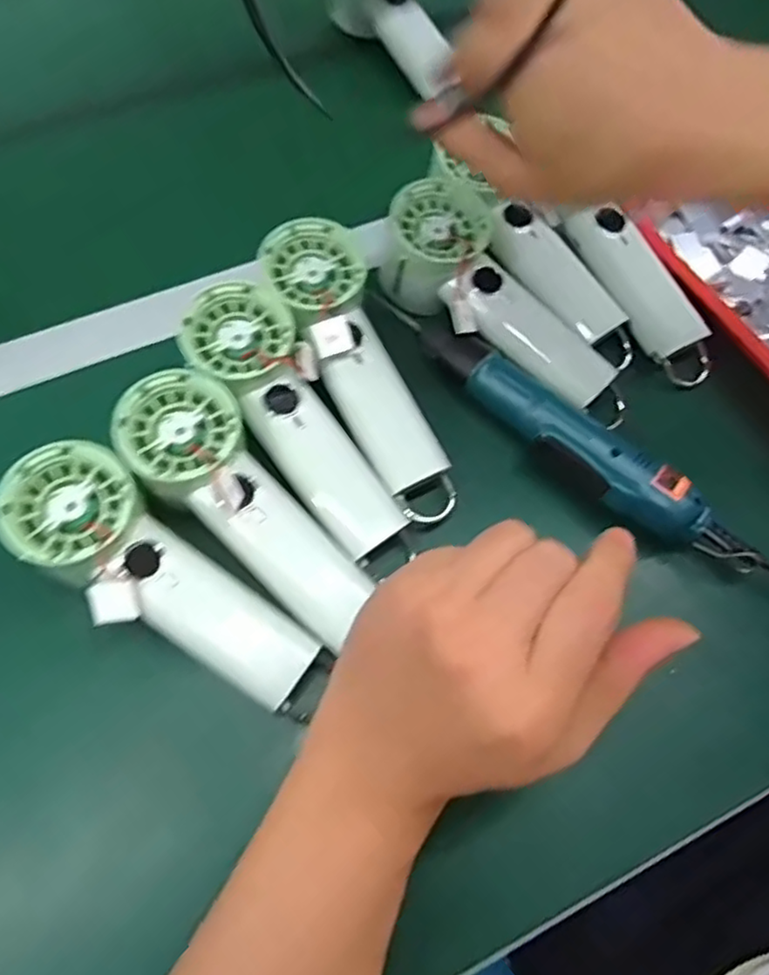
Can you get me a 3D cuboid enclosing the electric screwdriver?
[{"bbox_3d":[0.100,-0.042,0.399,0.257,0.029,0.035,42,71,15],"label":"electric screwdriver"}]

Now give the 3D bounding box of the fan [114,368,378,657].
[{"bbox_3d":[-0.074,0.009,0.356,0.059,0.034,0.166,-41,88,-18],"label":"fan"}]

